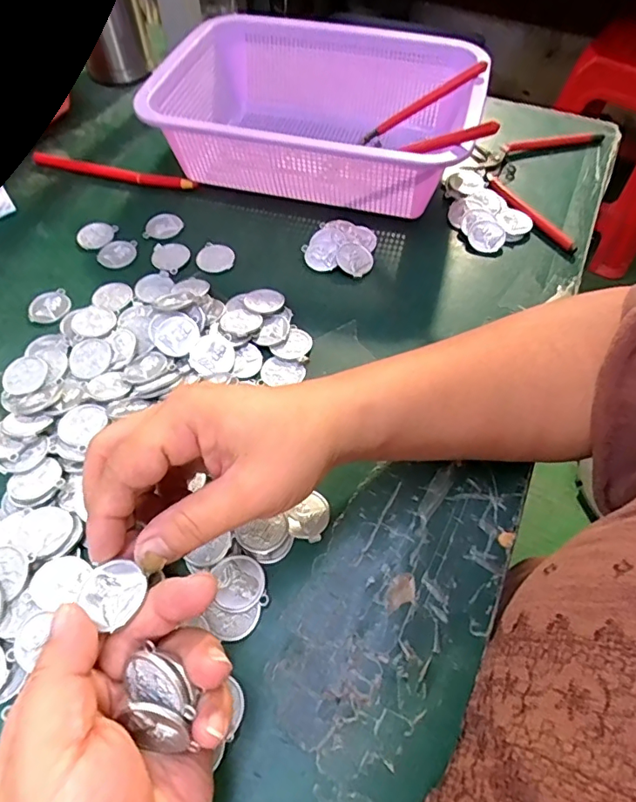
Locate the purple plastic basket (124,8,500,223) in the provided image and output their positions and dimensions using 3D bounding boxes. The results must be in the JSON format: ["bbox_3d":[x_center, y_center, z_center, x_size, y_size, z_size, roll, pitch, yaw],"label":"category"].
[{"bbox_3d":[0.000,-0.244,0.448,0.257,0.078,0.191,13,58,8],"label":"purple plastic basket"}]

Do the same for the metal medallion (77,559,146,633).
[{"bbox_3d":[-0.083,0.076,0.209,0.025,0.005,0.023,33,62,19],"label":"metal medallion"}]

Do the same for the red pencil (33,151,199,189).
[{"bbox_3d":[-0.187,-0.208,0.464,0.163,0.011,0.015,16,58,10],"label":"red pencil"}]

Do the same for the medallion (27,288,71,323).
[{"bbox_3d":[-0.200,-0.070,0.381,0.030,0.004,0.028,-27,61,-17],"label":"medallion"}]

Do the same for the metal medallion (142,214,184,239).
[{"bbox_3d":[-0.129,-0.146,0.426,0.033,0.004,0.025,-14,58,-10],"label":"metal medallion"}]

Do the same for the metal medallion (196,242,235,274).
[{"bbox_3d":[-0.081,-0.113,0.406,0.029,0.005,0.028,0,57,0],"label":"metal medallion"}]

